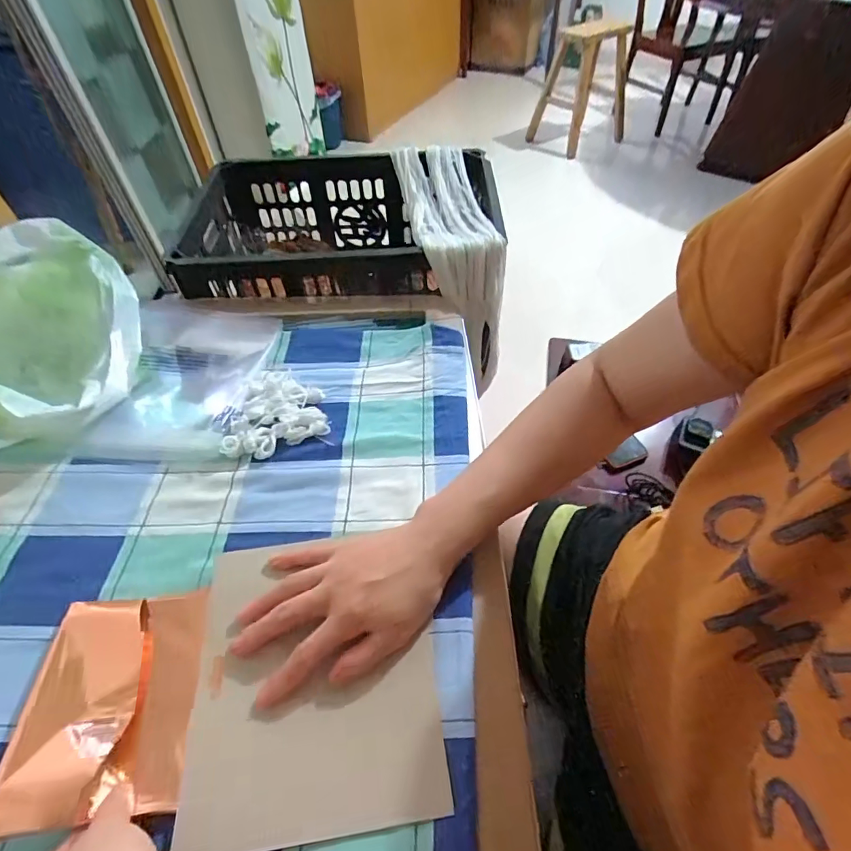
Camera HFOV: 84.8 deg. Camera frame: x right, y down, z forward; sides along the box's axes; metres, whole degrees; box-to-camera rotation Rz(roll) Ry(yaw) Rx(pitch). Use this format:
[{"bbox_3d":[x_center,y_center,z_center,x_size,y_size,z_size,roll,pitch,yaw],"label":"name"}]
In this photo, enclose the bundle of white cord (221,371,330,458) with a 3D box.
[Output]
[{"bbox_3d":[-0.143,-0.017,0.471,0.093,0.021,0.115,3,51,5],"label":"bundle of white cord"}]

